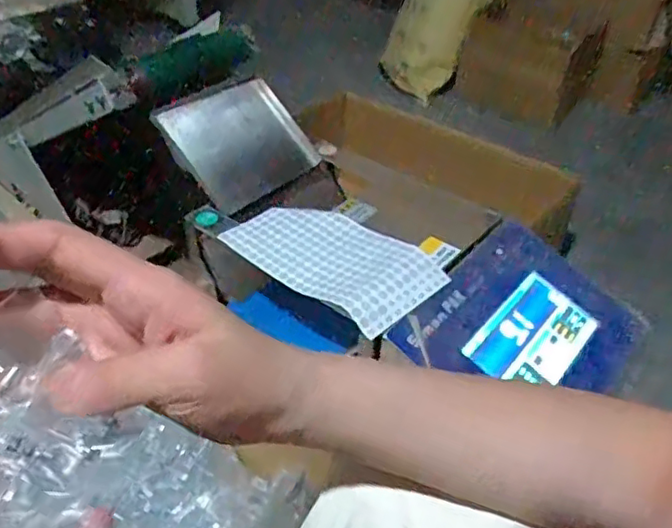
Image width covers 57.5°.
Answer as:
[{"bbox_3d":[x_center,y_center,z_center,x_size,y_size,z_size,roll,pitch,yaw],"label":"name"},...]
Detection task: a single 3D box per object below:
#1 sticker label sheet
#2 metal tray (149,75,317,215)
[{"bbox_3d":[-0.005,-0.011,0.663,0.226,0.025,0.121,30,49,31],"label":"sticker label sheet"},{"bbox_3d":[-0.130,-0.160,0.807,0.176,0.036,0.151,-36,96,-37],"label":"metal tray"}]

